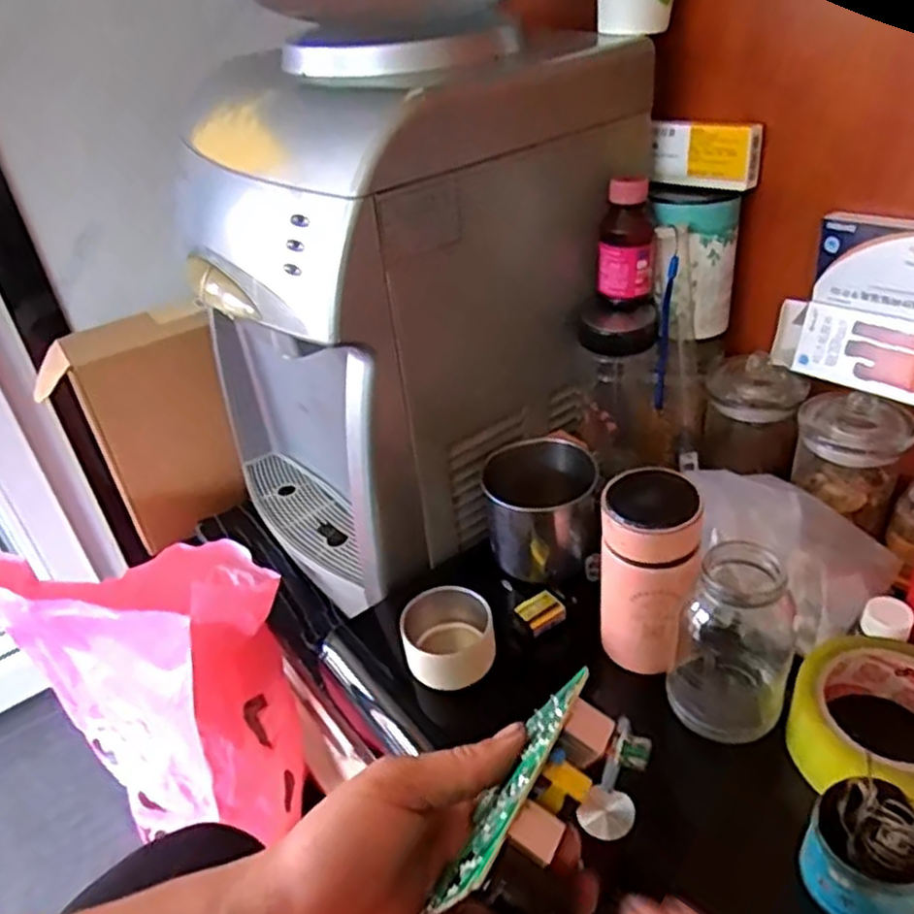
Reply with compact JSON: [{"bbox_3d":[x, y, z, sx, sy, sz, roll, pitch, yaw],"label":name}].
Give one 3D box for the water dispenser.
[{"bbox_3d":[-0.050,-0.141,0.682,0.322,0.394,0.299,-25,39,-25],"label":"water dispenser"}]

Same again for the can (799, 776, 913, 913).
[{"bbox_3d":[0.213,0.202,0.383,0.056,0.057,0.052,-5,34,3],"label":"can"}]

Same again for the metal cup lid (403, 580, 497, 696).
[{"bbox_3d":[-0.007,0.134,0.551,0.063,0.054,0.066,-5,34,3],"label":"metal cup lid"}]

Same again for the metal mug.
[{"bbox_3d":[0.072,0.042,0.617,0.084,0.100,0.080,6,36,18],"label":"metal mug"}]

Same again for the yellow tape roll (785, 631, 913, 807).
[{"bbox_3d":[0.256,0.167,0.449,0.117,0.052,0.104,-33,42,-33],"label":"yellow tape roll"}]

